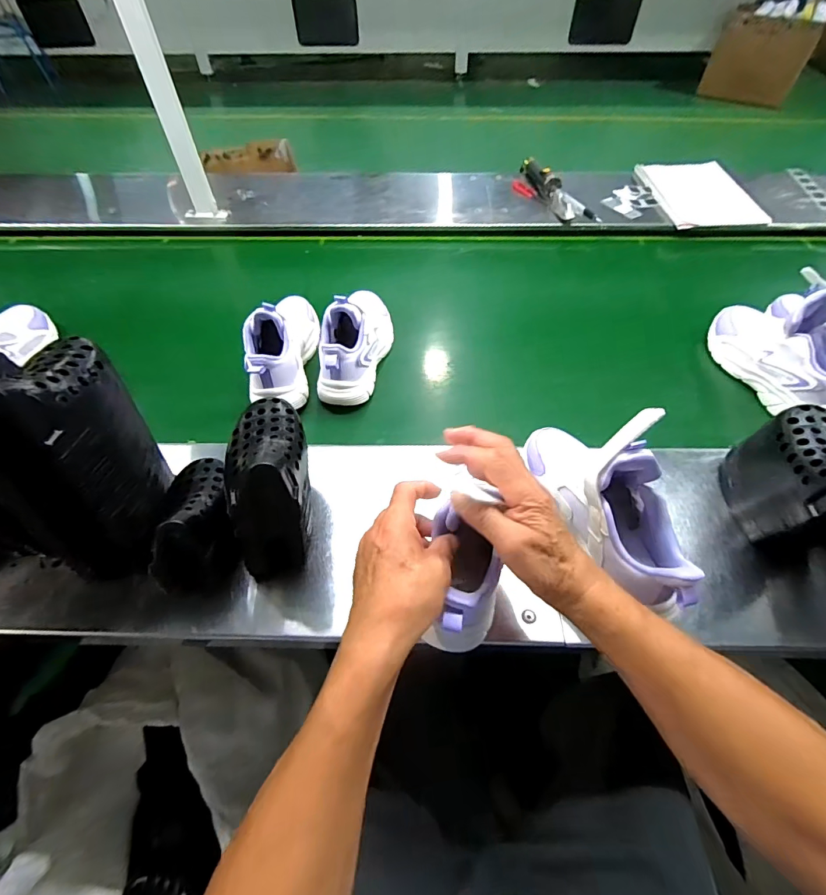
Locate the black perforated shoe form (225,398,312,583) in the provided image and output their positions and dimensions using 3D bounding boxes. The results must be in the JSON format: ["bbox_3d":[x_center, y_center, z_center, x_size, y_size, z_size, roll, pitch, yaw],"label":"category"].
[{"bbox_3d":[-0.137,0.033,0.429,0.069,0.134,0.141,-6,55,-4],"label":"black perforated shoe form"}]

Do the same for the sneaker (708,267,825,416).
[{"bbox_3d":[0.537,-0.146,0.611,0.094,0.149,0.221,-11,55,-8],"label":"sneaker"}]

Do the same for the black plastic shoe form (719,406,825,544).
[{"bbox_3d":[0.372,0.036,0.430,0.070,0.153,0.138,-7,55,-5],"label":"black plastic shoe form"}]

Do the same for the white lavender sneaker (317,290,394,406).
[{"bbox_3d":[-0.083,-0.169,0.648,0.077,0.121,0.218,10,55,7],"label":"white lavender sneaker"}]

